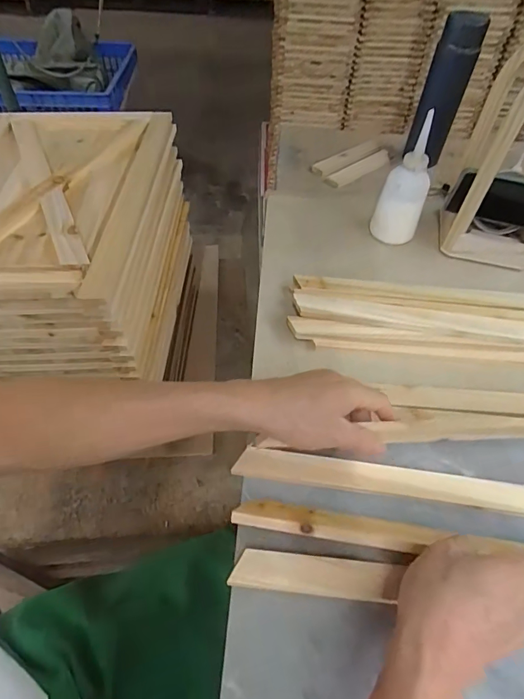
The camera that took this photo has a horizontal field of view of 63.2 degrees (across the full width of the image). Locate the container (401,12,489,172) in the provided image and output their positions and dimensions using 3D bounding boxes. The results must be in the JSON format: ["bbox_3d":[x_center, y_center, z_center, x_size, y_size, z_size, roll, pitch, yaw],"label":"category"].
[{"bbox_3d":[0.297,-0.416,0.697,0.062,0.215,0.058,1,51,-1],"label":"container"}]

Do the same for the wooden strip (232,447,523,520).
[{"bbox_3d":[0.146,0.121,0.375,0.333,0.010,0.027,7,51,5],"label":"wooden strip"}]

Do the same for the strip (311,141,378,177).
[{"bbox_3d":[0.152,-0.343,0.761,0.154,0.014,0.035,-29,57,-22],"label":"strip"}]

